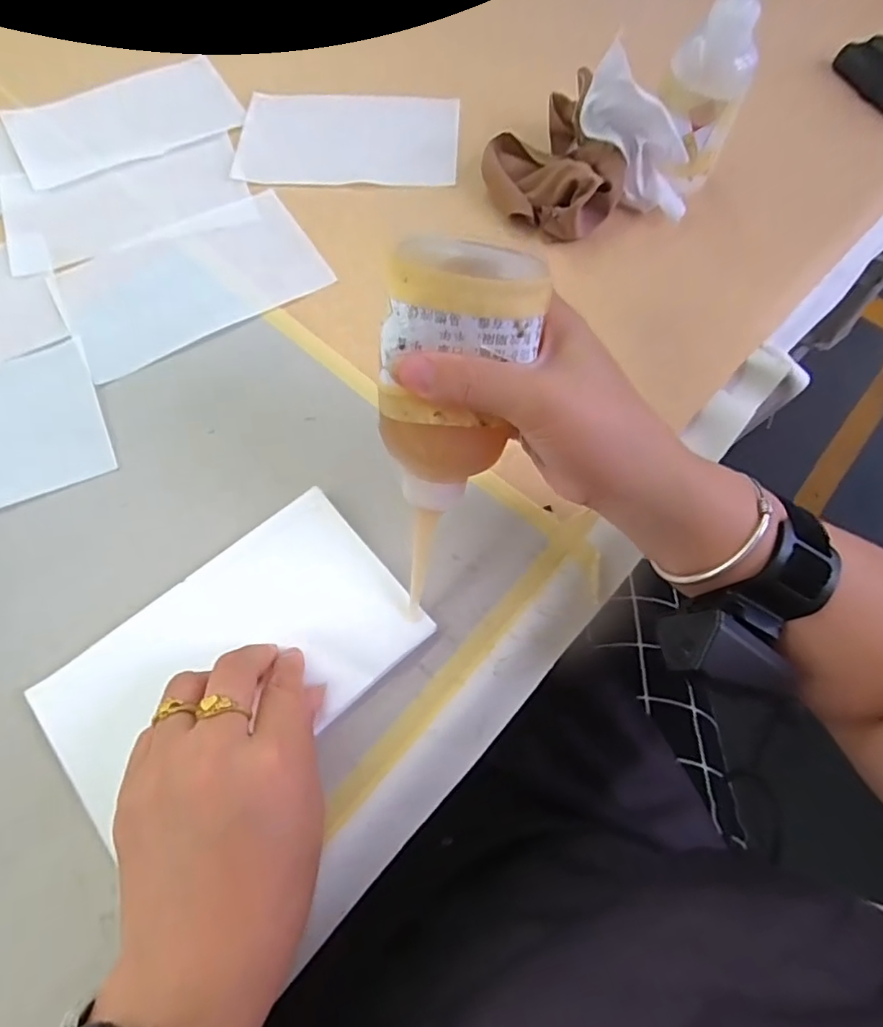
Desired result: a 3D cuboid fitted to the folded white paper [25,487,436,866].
[{"bbox_3d":[-0.106,0.076,0.297,0.178,0.008,0.110,-37,74,-19],"label":"folded white paper"}]

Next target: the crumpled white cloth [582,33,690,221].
[{"bbox_3d":[0.142,-0.267,0.407,0.114,0.049,0.031,46,69,-25],"label":"crumpled white cloth"}]

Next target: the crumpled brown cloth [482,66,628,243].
[{"bbox_3d":[0.086,-0.260,0.427,0.099,0.038,0.113,-23,69,-9],"label":"crumpled brown cloth"}]

